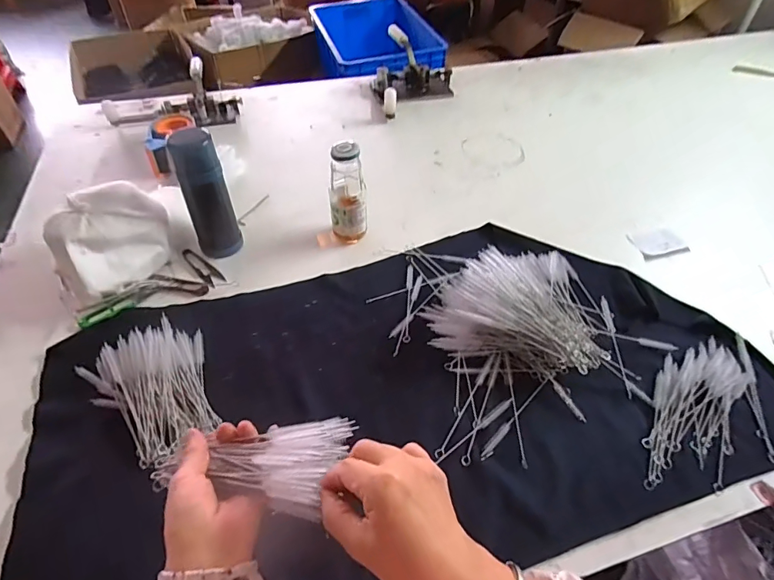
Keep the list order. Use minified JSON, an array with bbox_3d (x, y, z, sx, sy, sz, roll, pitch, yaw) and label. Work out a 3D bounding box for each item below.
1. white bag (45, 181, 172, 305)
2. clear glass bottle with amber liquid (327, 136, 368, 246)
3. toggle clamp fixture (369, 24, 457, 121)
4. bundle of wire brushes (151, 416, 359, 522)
[{"bbox_3d":[-0.415,-0.076,0.666,0.123,0.105,0.171,16,49,12],"label":"white bag"},{"bbox_3d":[-0.064,-0.149,0.742,0.062,0.184,0.055,-3,47,-5],"label":"clear glass bottle with amber liquid"},{"bbox_3d":[0.065,-0.544,1.152,0.212,0.112,0.308,4,47,2],"label":"toggle clamp fixture"},{"bbox_3d":[-0.111,0.147,0.368,0.177,0.029,0.074,-12,47,21],"label":"bundle of wire brushes"}]

